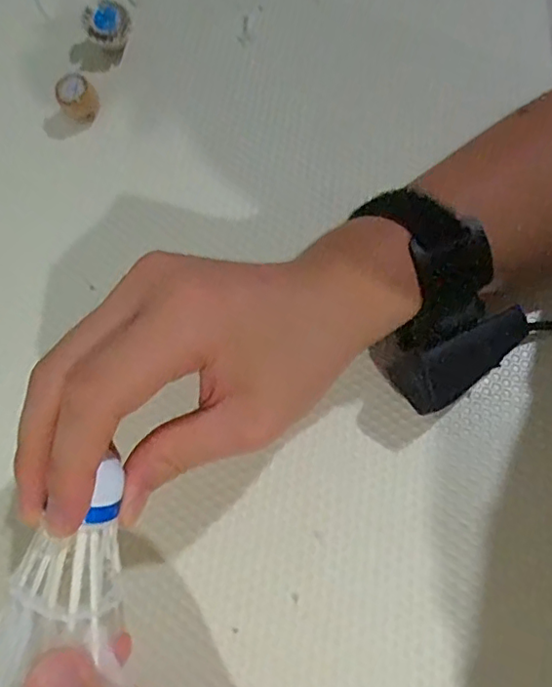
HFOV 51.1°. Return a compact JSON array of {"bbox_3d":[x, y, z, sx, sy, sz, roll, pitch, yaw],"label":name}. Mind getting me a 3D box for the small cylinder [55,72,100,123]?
[{"bbox_3d":[-0.129,-0.158,0.377,0.021,0.025,0.022,1,67,-1],"label":"small cylinder"}]

